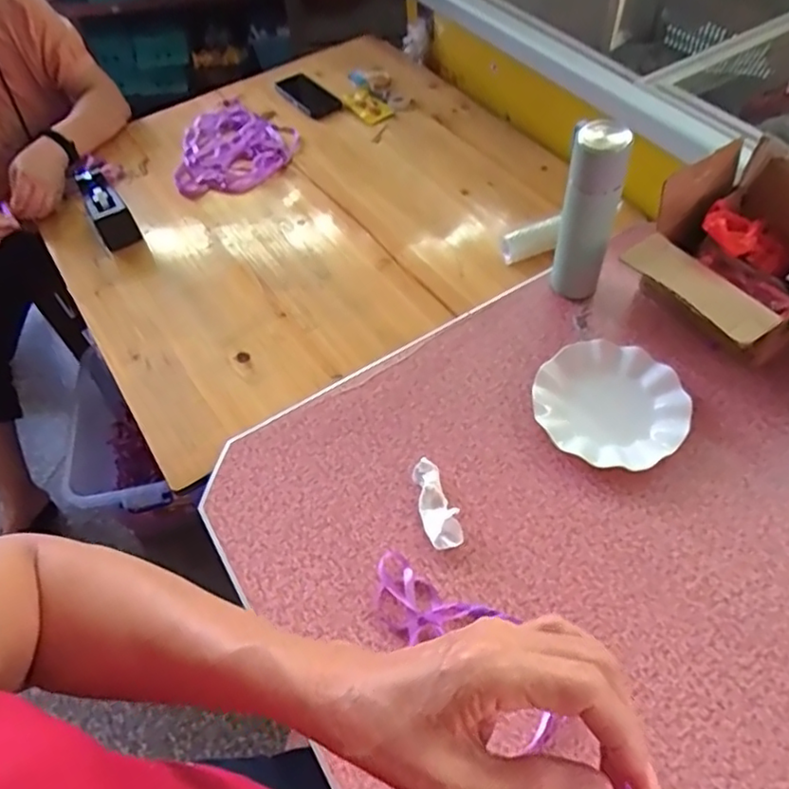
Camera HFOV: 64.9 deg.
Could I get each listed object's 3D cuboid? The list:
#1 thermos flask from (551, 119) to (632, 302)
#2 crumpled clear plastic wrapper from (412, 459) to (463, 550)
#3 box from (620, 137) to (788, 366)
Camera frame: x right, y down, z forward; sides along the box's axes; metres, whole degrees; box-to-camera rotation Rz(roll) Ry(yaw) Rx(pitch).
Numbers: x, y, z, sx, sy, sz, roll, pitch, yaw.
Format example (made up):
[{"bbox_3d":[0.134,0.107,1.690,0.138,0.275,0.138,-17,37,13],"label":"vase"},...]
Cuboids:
[{"bbox_3d":[0.248,-0.224,0.802,0.066,0.256,0.058,15,58,15],"label":"thermos flask"},{"bbox_3d":[0.048,0.127,0.723,0.039,0.022,0.110,-11,54,-4],"label":"crumpled clear plastic wrapper"},{"bbox_3d":[0.458,-0.143,0.779,0.226,0.191,0.271,-31,58,-16],"label":"box"}]

